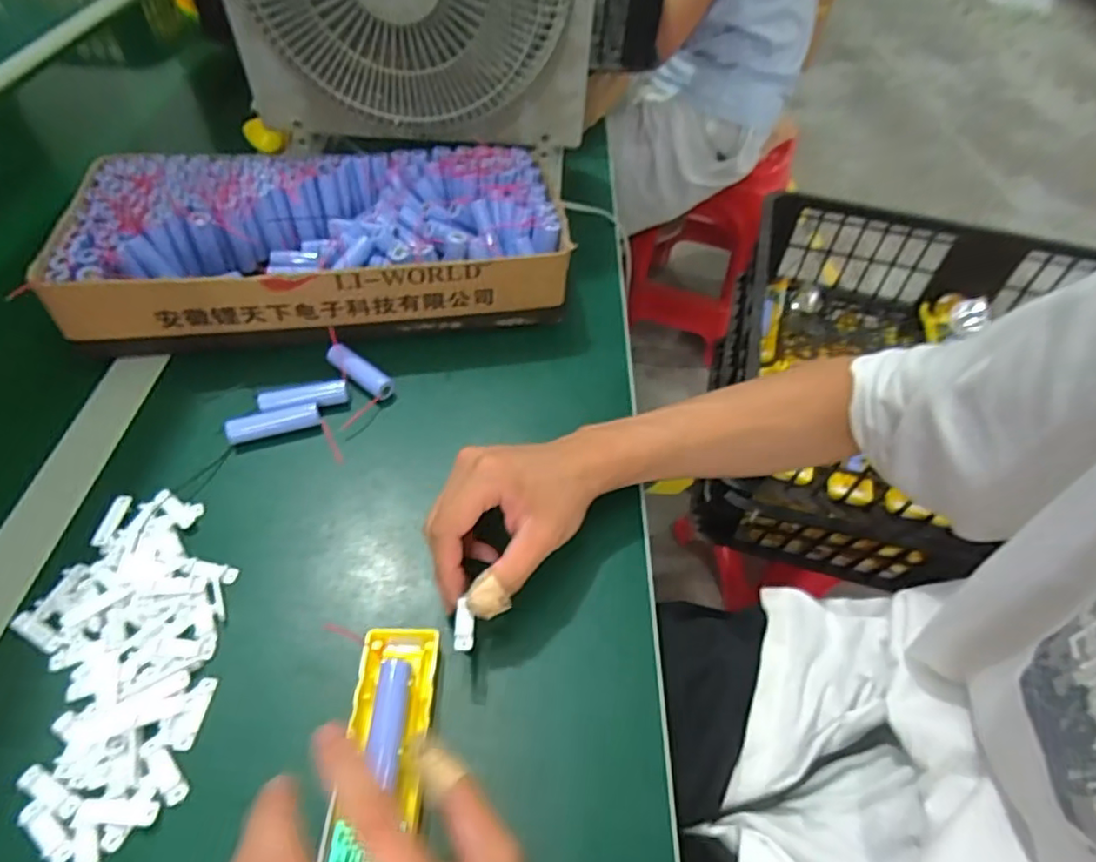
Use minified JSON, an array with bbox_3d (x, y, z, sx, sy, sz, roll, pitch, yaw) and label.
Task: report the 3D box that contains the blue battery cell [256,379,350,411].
[{"bbox_3d":[-0.194,-0.025,0.491,0.066,0.018,0.020,-13,51,-15],"label":"blue battery cell"}]

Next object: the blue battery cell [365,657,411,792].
[{"bbox_3d":[-0.086,0.158,0.333,0.019,0.021,0.063,3,49,-2],"label":"blue battery cell"}]

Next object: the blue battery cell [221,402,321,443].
[{"bbox_3d":[-0.211,-0.006,0.474,0.067,0.018,0.018,-15,52,-17],"label":"blue battery cell"}]

